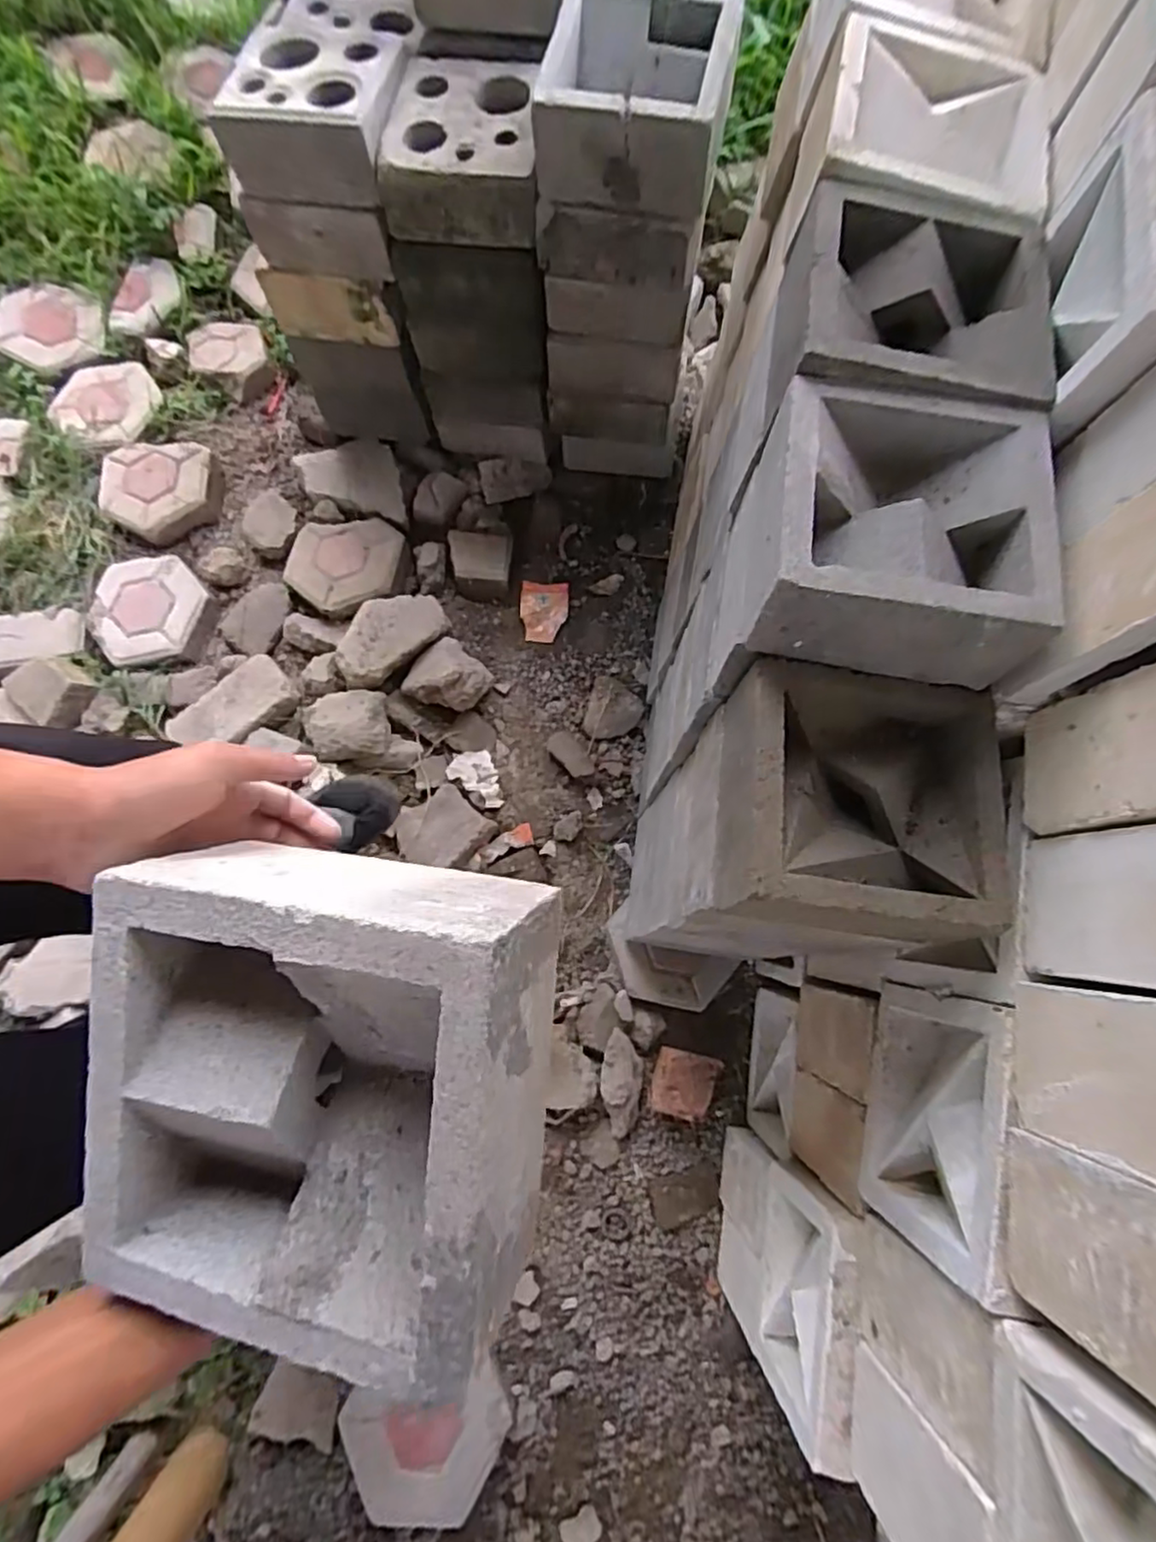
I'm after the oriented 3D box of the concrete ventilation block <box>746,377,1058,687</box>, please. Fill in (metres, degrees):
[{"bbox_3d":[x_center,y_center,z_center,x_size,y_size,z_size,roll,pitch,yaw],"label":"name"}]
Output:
[{"bbox_3d":[0.250,-0.192,0.523,0.193,0.091,0.202,10,75,1],"label":"concrete ventilation block"}]

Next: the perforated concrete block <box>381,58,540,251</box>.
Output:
[{"bbox_3d":[-0.150,-0.819,0.869,0.195,0.083,0.233,1,75,-1],"label":"perforated concrete block"}]

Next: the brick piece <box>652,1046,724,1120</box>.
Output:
[{"bbox_3d":[0.163,0.480,1.022,0.094,0.040,0.092,14,75,2],"label":"brick piece"}]

